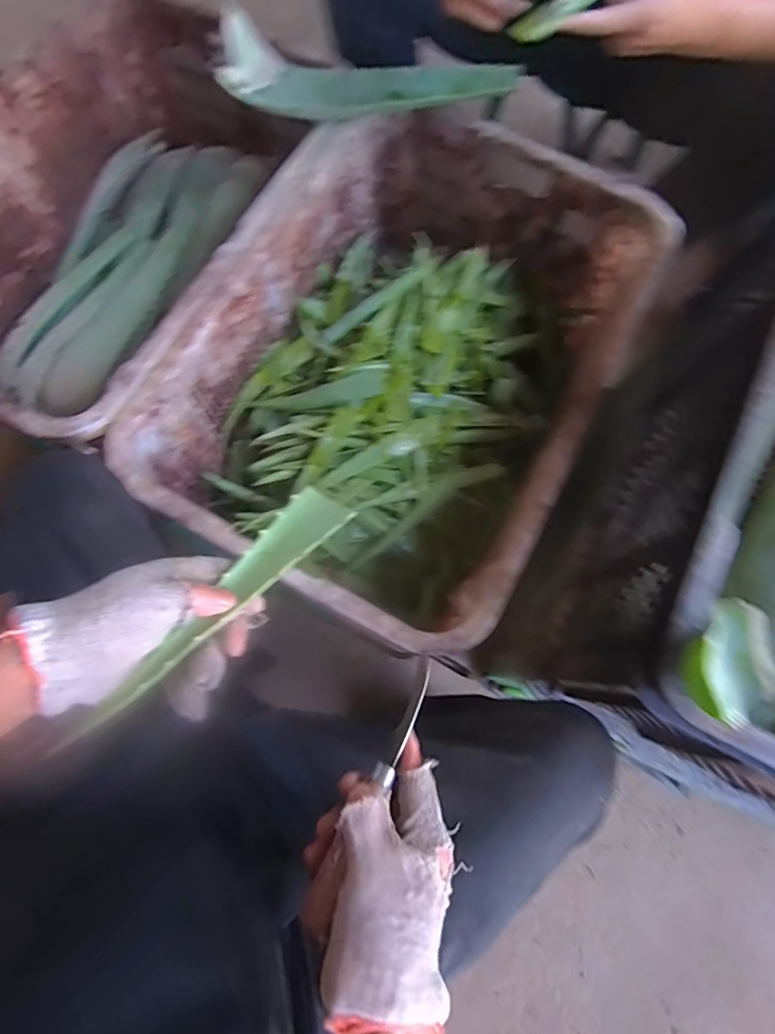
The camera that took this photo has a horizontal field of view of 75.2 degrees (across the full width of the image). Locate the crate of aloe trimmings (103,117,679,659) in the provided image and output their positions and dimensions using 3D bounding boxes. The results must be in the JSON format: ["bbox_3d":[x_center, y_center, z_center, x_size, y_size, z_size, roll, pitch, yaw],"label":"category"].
[{"bbox_3d":[0.027,-0.214,0.711,0.480,0.218,0.682,28,76,7],"label":"crate of aloe trimmings"}]

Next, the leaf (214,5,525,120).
[{"bbox_3d":[-0.037,-0.596,0.675,0.359,0.052,0.132,-3,75,-2],"label":"leaf"}]

